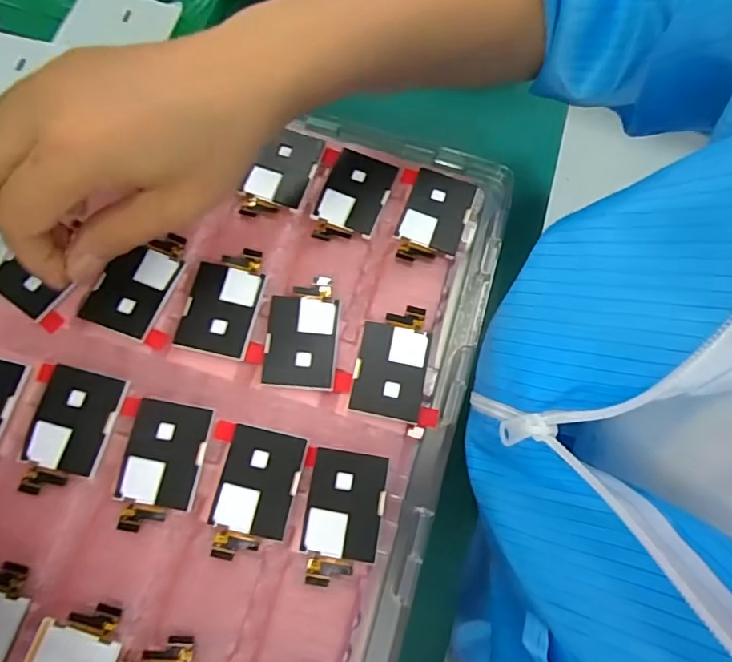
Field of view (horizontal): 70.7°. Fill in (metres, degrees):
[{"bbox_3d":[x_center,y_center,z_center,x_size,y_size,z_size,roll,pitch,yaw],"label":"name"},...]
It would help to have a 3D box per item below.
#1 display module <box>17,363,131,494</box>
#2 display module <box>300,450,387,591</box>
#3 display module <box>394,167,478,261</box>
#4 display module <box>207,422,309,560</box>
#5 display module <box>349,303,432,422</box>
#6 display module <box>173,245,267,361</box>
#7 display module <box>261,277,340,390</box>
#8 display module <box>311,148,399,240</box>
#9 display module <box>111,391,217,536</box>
[{"bbox_3d":[-0.136,0.046,0.237,0.035,0.005,0.056,13,72,1],"label":"display module"},{"bbox_3d":[-0.010,0.084,0.234,0.034,0.006,0.056,9,72,0],"label":"display module"},{"bbox_3d":[0.037,-0.062,0.284,0.035,0.004,0.057,20,72,3],"label":"display module"},{"bbox_3d":[-0.050,0.074,0.235,0.034,0.007,0.056,13,72,1],"label":"display module"},{"bbox_3d":[0.013,0.015,0.259,0.034,0.005,0.057,11,72,0],"label":"display module"},{"bbox_3d":[-0.072,-0.015,0.263,0.034,0.006,0.057,11,72,0],"label":"display module"},{"bbox_3d":[-0.032,0.000,0.261,0.034,0.007,0.057,4,72,-2],"label":"display module"},{"bbox_3d":[-0.008,-0.073,0.286,0.036,0.006,0.055,20,72,3],"label":"display module"},{"bbox_3d":[-0.093,0.061,0.236,0.034,0.006,0.057,10,72,0],"label":"display module"}]

